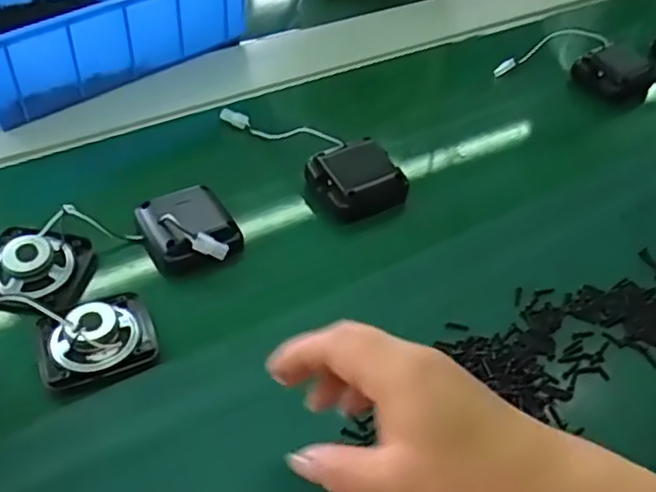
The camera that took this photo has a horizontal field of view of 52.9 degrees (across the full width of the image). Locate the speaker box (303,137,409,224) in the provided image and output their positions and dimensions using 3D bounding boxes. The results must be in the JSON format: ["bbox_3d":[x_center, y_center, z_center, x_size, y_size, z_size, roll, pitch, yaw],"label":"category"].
[{"bbox_3d":[0.020,-0.054,0.546,0.073,0.034,0.060,-20,53,-23],"label":"speaker box"}]

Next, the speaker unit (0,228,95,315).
[{"bbox_3d":[-0.211,0.014,0.466,0.070,0.026,0.063,11,47,3],"label":"speaker unit"}]

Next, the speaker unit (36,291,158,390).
[{"bbox_3d":[-0.152,0.056,0.428,0.072,0.025,0.059,-17,52,-21],"label":"speaker unit"}]

